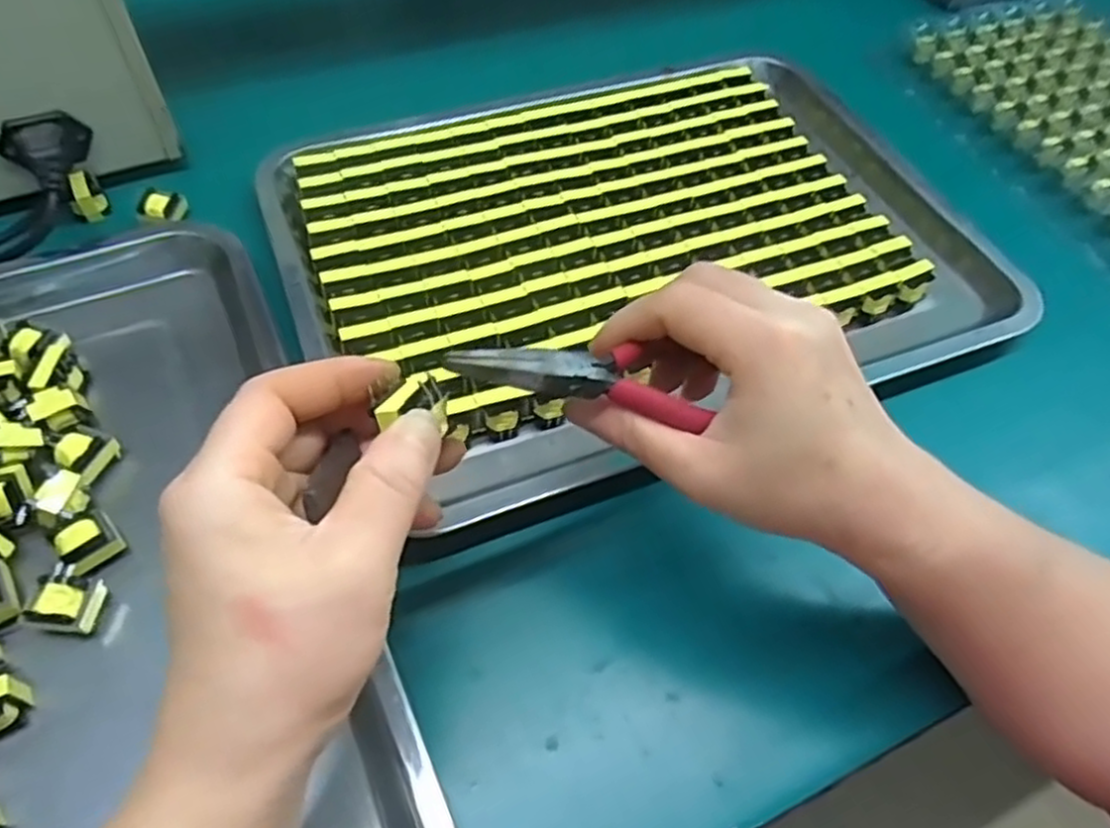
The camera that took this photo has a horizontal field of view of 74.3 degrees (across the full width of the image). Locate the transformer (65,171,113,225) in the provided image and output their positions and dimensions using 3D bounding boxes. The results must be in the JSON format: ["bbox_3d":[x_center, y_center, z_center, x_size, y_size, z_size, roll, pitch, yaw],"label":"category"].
[{"bbox_3d":[-0.275,-0.127,0.429,0.020,0.022,0.020,-26,62,-20],"label":"transformer"}]

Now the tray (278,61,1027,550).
[{"bbox_3d":[0.048,-0.107,0.440,0.390,0.037,0.286,-18,59,-16],"label":"tray"}]

